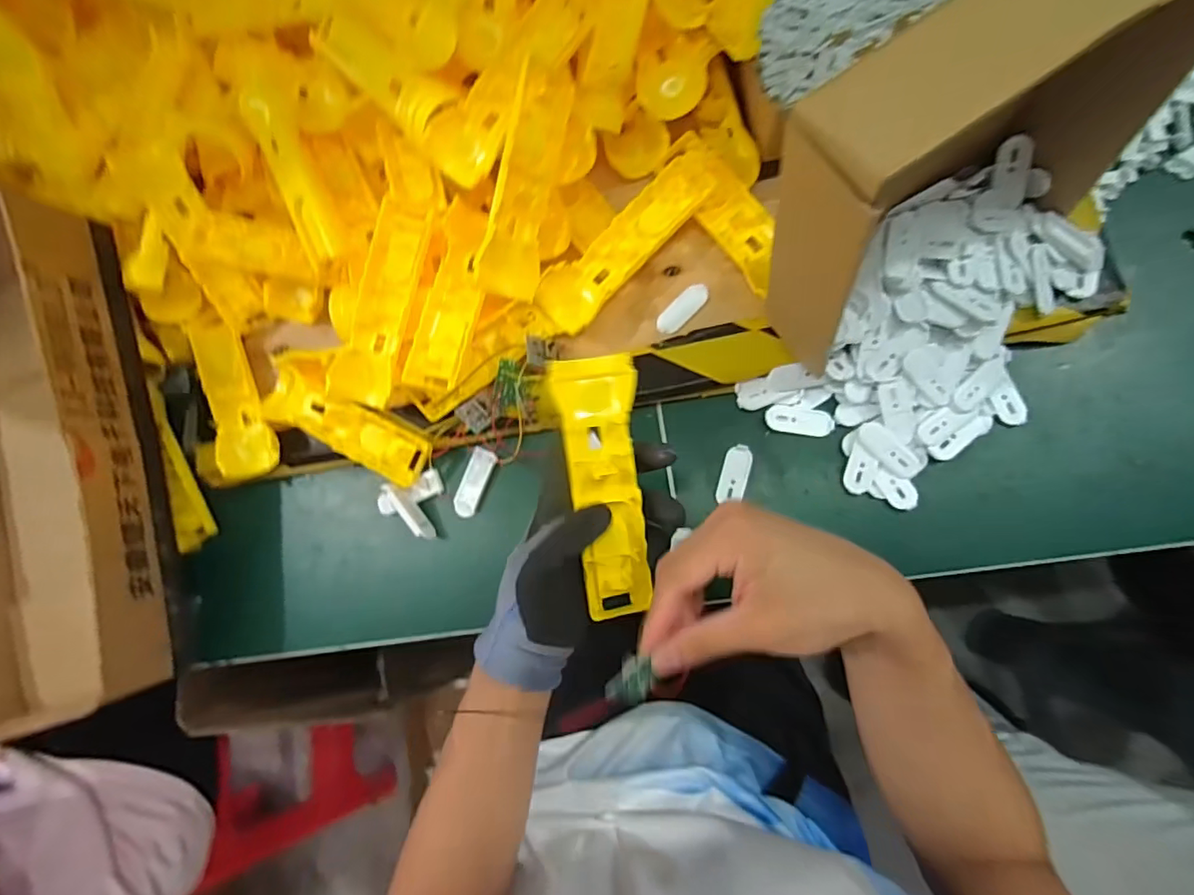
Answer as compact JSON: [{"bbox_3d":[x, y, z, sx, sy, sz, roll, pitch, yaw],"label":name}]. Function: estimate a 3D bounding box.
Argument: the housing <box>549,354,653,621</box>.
[{"bbox_3d":[0.008,0.025,0.333,0.046,0.025,0.160,-8,96,8],"label":"housing"}]

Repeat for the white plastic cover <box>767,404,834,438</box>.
[{"bbox_3d":[0.156,-0.020,0.407,0.050,0.004,0.021,11,81,12],"label":"white plastic cover"}]

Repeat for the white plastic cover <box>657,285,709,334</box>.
[{"bbox_3d":[0.070,-0.113,0.431,0.020,0.004,0.050,43,89,15],"label":"white plastic cover"}]

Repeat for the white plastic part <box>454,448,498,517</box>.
[{"bbox_3d":[-0.104,0.030,0.450,0.022,0.008,0.058,23,84,14],"label":"white plastic part"}]

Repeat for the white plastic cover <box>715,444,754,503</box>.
[{"bbox_3d":[0.107,0.021,0.413,0.021,0.005,0.046,13,82,13],"label":"white plastic cover"}]

